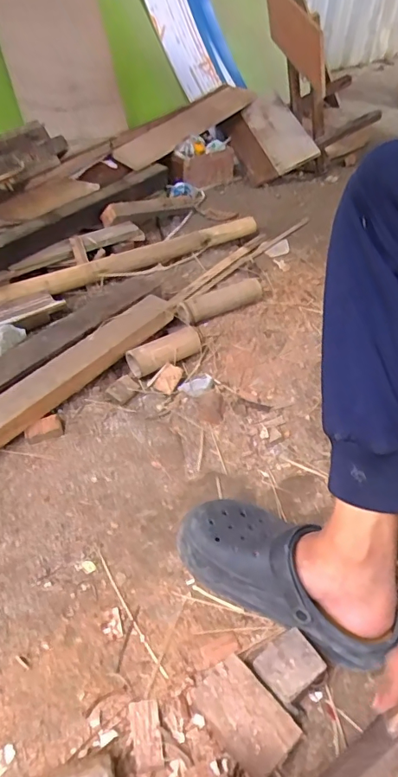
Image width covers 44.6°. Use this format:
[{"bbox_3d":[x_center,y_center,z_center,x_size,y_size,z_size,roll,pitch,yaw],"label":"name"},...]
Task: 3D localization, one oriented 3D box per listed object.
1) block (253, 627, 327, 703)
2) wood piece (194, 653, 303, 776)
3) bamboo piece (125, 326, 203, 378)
[{"bbox_3d":[0.095,0.302,0.523,0.067,0.039,0.052,-26,50,-25],"label":"block"},{"bbox_3d":[0.046,0.329,0.487,0.060,0.040,0.097,-31,53,-29],"label":"wood piece"},{"bbox_3d":[-0.057,-0.077,0.919,0.168,0.052,0.054,-31,52,-28],"label":"bamboo piece"}]

